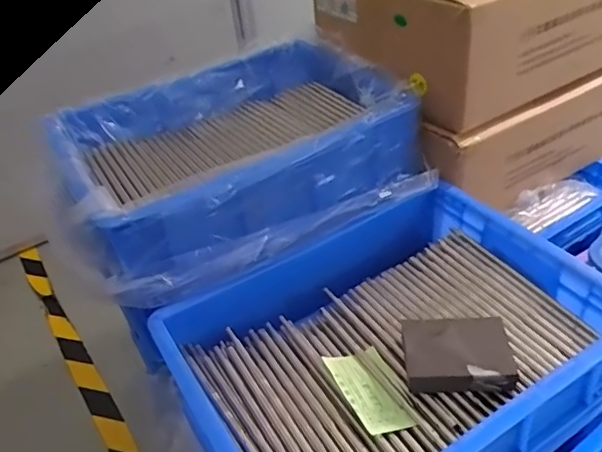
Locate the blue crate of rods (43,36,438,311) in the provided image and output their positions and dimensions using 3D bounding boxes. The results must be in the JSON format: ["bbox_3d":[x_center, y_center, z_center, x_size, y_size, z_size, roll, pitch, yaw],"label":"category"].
[{"bbox_3d":[-0.080,-0.101,0.720,0.409,0.119,0.294,-24,40,-20],"label":"blue crate of rods"}]

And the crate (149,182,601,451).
[{"bbox_3d":[0.094,0.130,0.585,0.398,0.111,0.292,-25,41,-21],"label":"crate"}]

